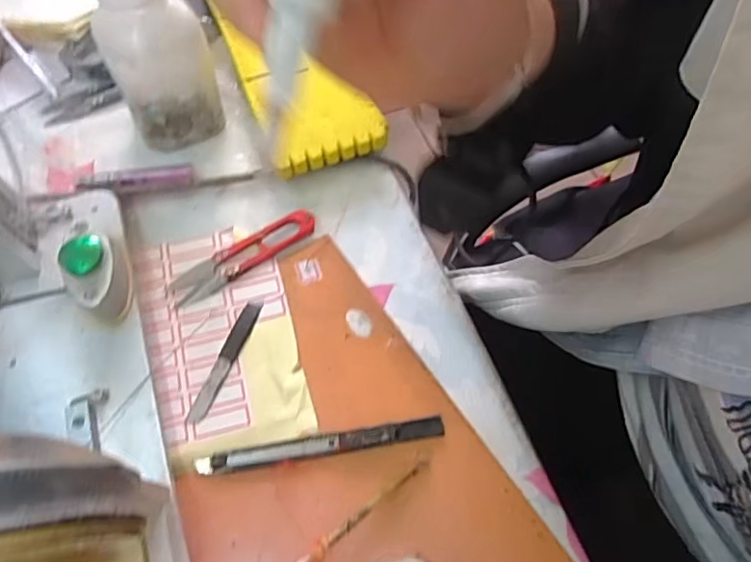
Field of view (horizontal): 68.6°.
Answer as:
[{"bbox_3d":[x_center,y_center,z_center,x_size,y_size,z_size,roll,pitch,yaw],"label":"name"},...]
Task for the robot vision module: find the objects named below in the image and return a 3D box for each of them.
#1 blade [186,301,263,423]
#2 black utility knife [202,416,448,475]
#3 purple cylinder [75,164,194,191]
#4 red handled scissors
[{"bbox_3d":[-0.089,0.046,0.324,0.010,0.004,0.079,20,66,9],"label":"blade"},{"bbox_3d":[-0.029,0.090,0.302,0.134,0.011,0.011,-8,65,-4],"label":"black utility knife"},{"bbox_3d":[-0.160,-0.068,0.370,0.072,0.013,0.013,-10,65,-5],"label":"purple cylinder"},{"bbox_3d":[-0.084,-0.017,0.352,0.100,0.005,0.022,-30,68,-14],"label":"red handled scissors"}]

